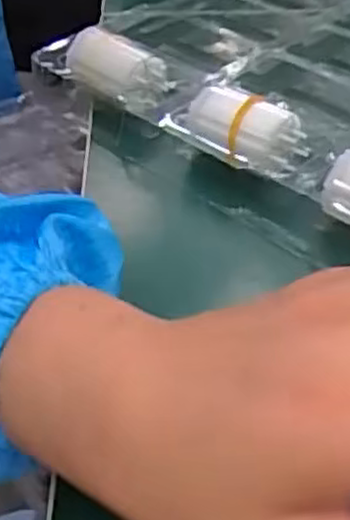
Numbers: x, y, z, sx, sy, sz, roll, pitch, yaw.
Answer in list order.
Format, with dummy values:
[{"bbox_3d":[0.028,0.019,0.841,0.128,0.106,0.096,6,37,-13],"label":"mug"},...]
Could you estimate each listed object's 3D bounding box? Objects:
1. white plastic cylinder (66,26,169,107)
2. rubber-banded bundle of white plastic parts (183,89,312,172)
[{"bbox_3d":[-0.039,-0.114,0.469,0.065,0.036,0.031,32,51,30],"label":"white plastic cylinder"},{"bbox_3d":[0.036,-0.071,0.422,0.069,0.041,0.030,30,50,28],"label":"rubber-banded bundle of white plastic parts"}]

